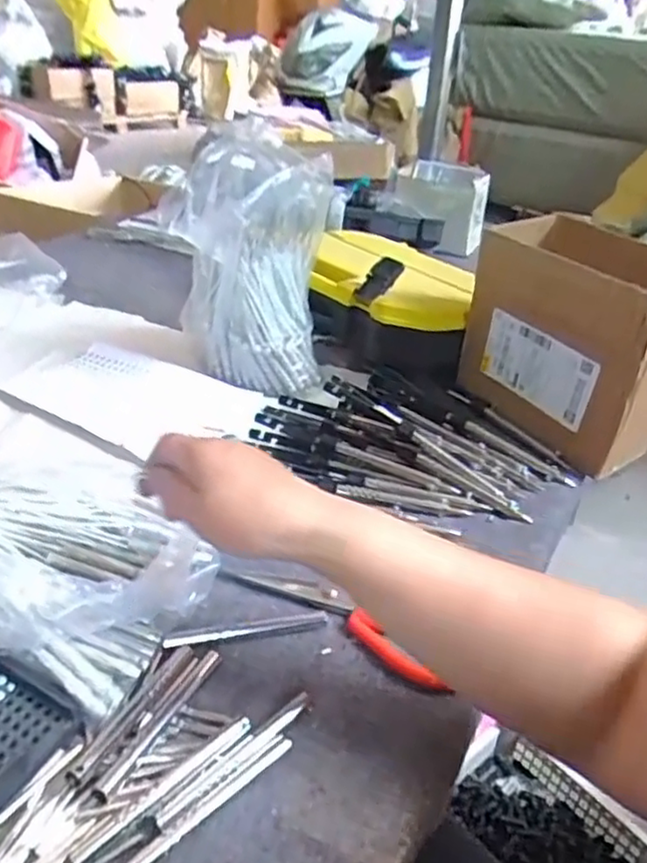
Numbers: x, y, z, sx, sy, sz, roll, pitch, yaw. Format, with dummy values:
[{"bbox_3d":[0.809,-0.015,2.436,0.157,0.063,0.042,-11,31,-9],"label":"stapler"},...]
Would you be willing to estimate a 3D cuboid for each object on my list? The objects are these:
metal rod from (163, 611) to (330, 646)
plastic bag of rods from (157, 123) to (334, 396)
[{"bbox_3d":[-0.051,0.135,0.464,0.110,0.006,0.010,-6,32,-15],"label":"metal rod"},{"bbox_3d":[-0.077,-0.182,0.730,0.157,0.232,0.146,4,33,0],"label":"plastic bag of rods"}]

